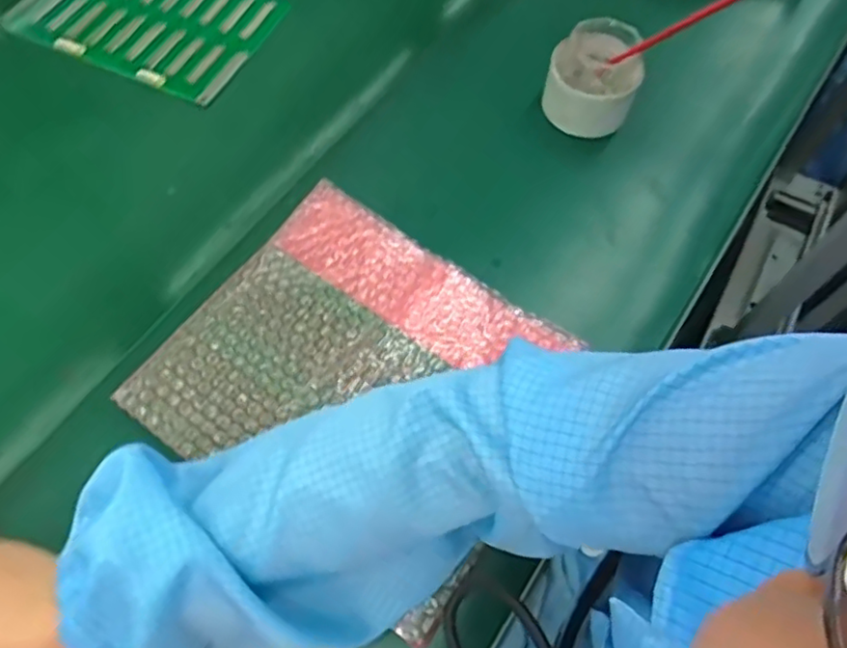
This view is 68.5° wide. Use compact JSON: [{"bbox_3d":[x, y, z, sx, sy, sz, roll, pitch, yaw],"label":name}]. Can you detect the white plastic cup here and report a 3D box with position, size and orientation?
[{"bbox_3d":[0.162,-0.233,0.588,0.082,0.065,0.088,0,66,0],"label":"white plastic cup"}]

